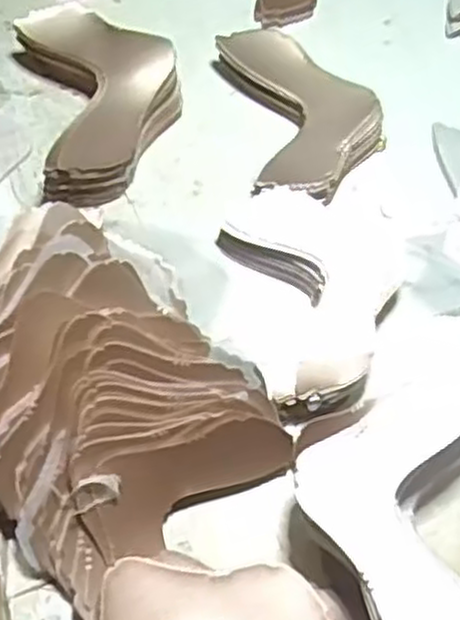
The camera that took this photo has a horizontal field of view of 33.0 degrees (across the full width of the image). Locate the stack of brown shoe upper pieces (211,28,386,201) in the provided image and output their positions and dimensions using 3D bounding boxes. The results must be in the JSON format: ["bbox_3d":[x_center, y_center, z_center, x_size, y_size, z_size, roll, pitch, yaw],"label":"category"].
[{"bbox_3d":[0.061,-0.150,0.606,0.114,0.039,0.157,-11,66,-9],"label":"stack of brown shoe upper pieces"}]

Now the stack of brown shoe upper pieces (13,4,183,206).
[{"bbox_3d":[-0.094,-0.157,0.590,0.115,0.052,0.155,-10,66,-9],"label":"stack of brown shoe upper pieces"}]

